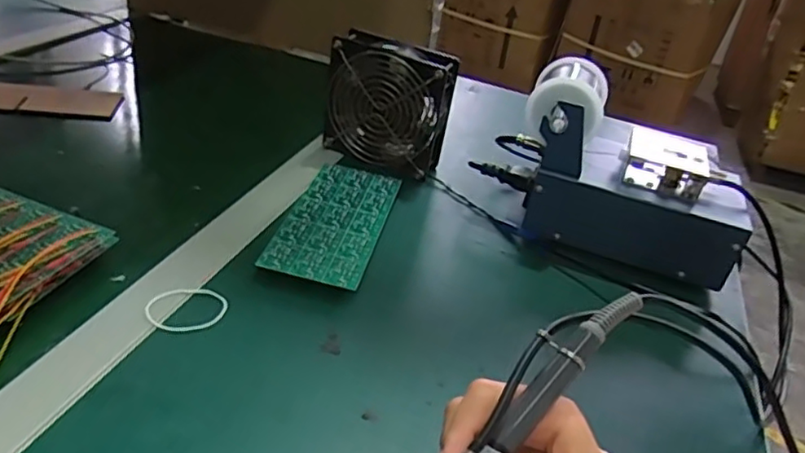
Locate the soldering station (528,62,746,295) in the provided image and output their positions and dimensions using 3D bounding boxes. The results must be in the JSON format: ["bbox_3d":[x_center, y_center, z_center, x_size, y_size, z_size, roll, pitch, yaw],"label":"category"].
[{"bbox_3d":[0.199,-0.051,0.559,0.208,0.133,0.093,17,33,12],"label":"soldering station"}]

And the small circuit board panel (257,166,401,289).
[{"bbox_3d":[-0.055,-0.007,0.534,0.077,0.004,0.167,14,36,6],"label":"small circuit board panel"}]

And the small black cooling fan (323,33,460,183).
[{"bbox_3d":[-0.014,-0.119,0.627,0.121,0.127,0.041,20,34,17],"label":"small black cooling fan"}]

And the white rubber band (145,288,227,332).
[{"bbox_3d":[-0.149,0.057,0.432,0.052,0.005,0.042,-12,38,-29],"label":"white rubber band"}]

